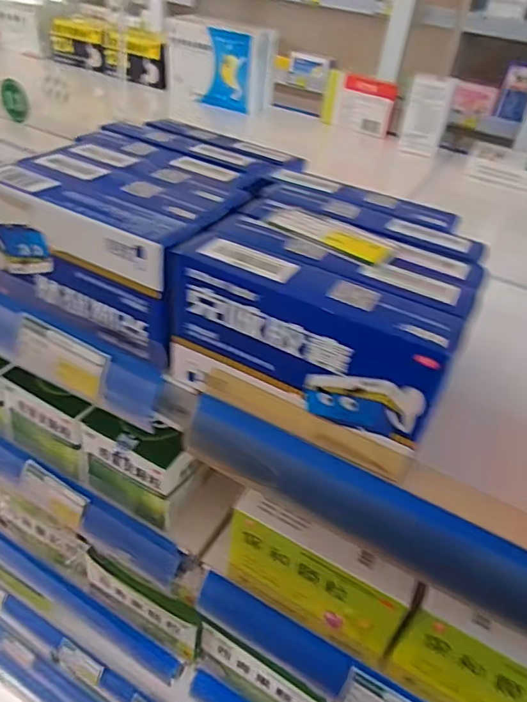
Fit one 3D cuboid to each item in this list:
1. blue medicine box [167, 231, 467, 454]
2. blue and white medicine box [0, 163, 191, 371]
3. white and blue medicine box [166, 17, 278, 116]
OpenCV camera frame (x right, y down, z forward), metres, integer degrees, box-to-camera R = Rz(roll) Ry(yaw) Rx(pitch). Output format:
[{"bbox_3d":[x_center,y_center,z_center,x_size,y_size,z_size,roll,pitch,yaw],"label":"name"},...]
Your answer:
[{"bbox_3d":[0.019,-0.004,0.257,0.137,0.069,0.032,23,40,19],"label":"blue medicine box"},{"bbox_3d":[-0.108,-0.055,0.306,0.139,0.074,0.034,23,41,19],"label":"blue and white medicine box"},{"bbox_3d":[-0.067,-0.451,0.803,0.165,0.108,0.072,27,42,23],"label":"white and blue medicine box"}]

